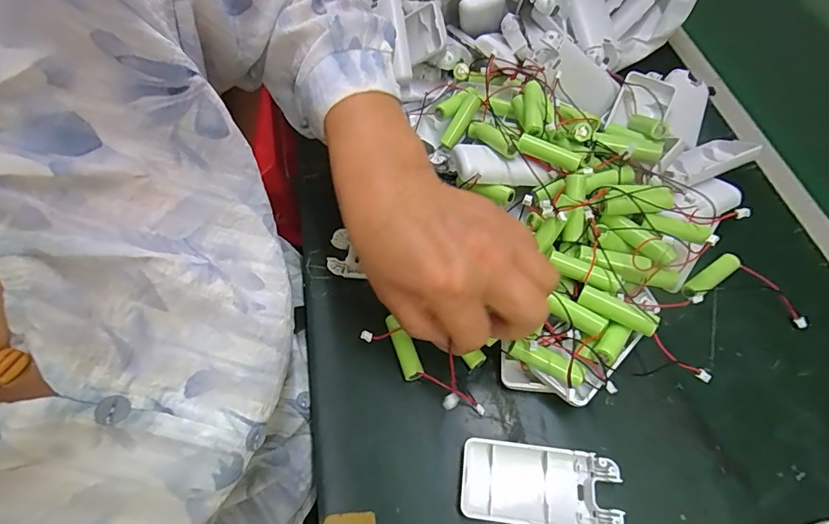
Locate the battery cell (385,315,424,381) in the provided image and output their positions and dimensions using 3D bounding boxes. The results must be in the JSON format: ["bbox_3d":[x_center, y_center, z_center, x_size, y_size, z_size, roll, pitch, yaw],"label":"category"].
[{"bbox_3d":[-0.007,0.064,0.332,0.014,0.016,0.049,-19,59,-9],"label":"battery cell"}]

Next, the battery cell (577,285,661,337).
[{"bbox_3d":[0.133,0.030,0.291,0.048,0.010,0.012,28,66,17],"label":"battery cell"}]

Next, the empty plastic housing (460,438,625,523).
[{"bbox_3d":[0.077,0.141,0.280,0.093,0.015,0.045,5,59,6],"label":"empty plastic housing"}]

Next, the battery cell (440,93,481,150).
[{"bbox_3d":[0.041,-0.123,0.394,0.017,0.013,0.052,33,94,21],"label":"battery cell"}]

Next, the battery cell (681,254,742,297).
[{"bbox_3d":[0.230,0.011,0.347,0.050,0.011,0.014,-30,62,-15],"label":"battery cell"}]

